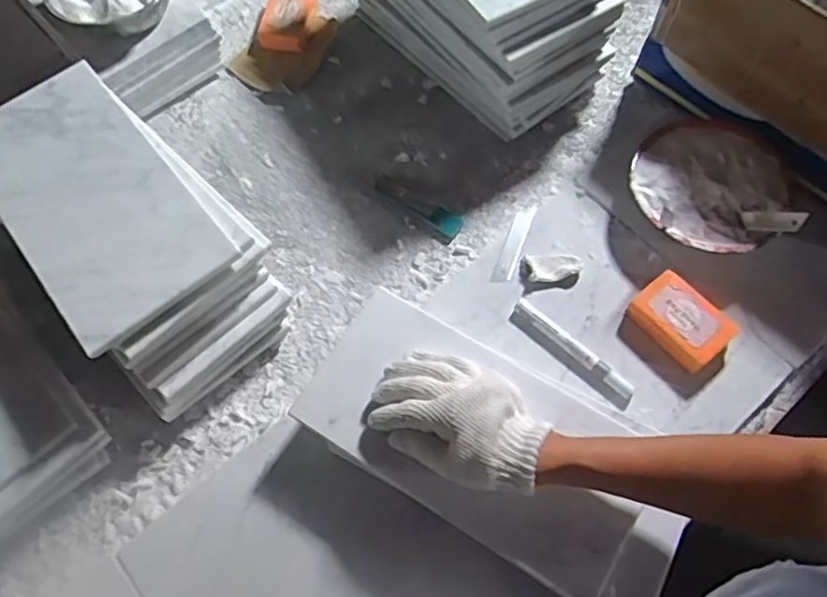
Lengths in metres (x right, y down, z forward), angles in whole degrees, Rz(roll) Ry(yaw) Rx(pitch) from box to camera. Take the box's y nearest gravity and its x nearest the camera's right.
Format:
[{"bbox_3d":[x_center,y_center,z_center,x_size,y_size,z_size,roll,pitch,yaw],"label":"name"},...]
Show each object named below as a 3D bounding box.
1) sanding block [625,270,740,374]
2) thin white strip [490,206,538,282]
[{"bbox_3d":[0.270,0.024,0.652,0.067,0.032,0.091,-40,68,-16],"label":"sanding block"},{"bbox_3d":[0.113,-0.061,0.713,0.028,0.009,0.096,6,63,38],"label":"thin white strip"}]

